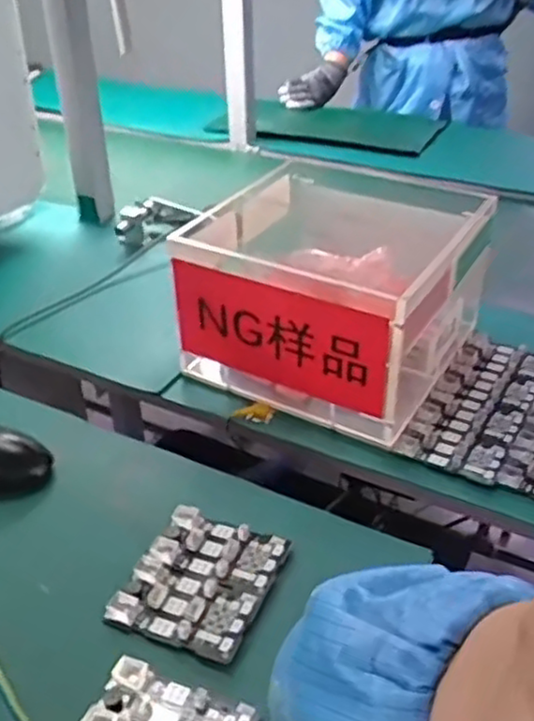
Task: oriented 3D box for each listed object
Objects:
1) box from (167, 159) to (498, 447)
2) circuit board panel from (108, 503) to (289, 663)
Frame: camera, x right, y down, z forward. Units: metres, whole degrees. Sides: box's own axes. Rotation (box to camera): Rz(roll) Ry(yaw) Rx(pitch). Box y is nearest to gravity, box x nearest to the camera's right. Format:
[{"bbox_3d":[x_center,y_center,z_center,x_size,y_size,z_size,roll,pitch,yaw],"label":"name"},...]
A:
[{"bbox_3d":[0.075,-0.082,0.820,0.275,0.167,0.285,20,38,27],"label":"box"},{"bbox_3d":[-0.048,0.162,0.545,0.098,0.009,0.113,12,35,18],"label":"circuit board panel"}]

